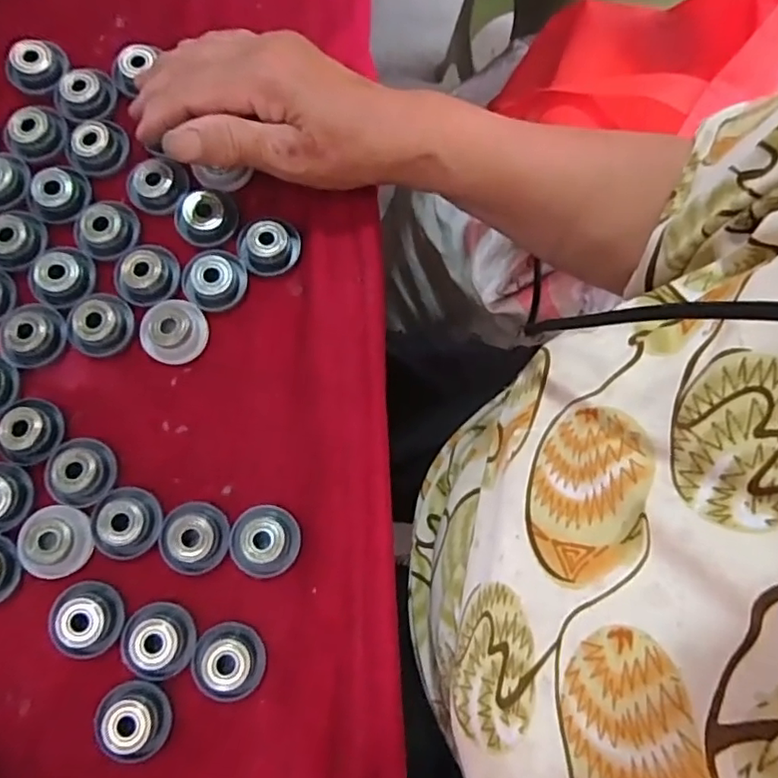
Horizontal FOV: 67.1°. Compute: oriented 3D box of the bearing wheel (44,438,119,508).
[{"bbox_3d":[-0.151,0.040,0.287,0.030,0.017,0.033,0,78,0],"label":"bearing wheel"}]

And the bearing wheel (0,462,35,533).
[{"bbox_3d":[-0.189,0.052,0.282,0.027,0.010,0.032,4,78,0],"label":"bearing wheel"}]

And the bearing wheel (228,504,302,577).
[{"bbox_3d":[-0.060,0.073,0.282,0.033,0.013,0.033,0,78,0],"label":"bearing wheel"}]

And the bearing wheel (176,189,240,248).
[{"bbox_3d":[-0.098,-0.092,0.315,0.033,0.011,0.028,-26,79,-6],"label":"bearing wheel"}]

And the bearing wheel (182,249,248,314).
[{"bbox_3d":[-0.092,-0.058,0.310,0.032,0.010,0.032,0,78,0],"label":"bearing wheel"}]

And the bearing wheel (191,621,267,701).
[{"bbox_3d":[-0.074,0.126,0.271,0.032,0.012,0.032,0,78,0],"label":"bearing wheel"}]

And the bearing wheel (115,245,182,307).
[{"bbox_3d":[-0.129,-0.062,0.309,0.033,0.010,0.032,0,78,0],"label":"bearing wheel"}]

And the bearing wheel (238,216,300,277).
[{"bbox_3d":[-0.065,-0.077,0.315,0.032,0.011,0.029,-4,78,-1],"label":"bearing wheel"}]

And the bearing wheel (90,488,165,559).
[{"bbox_3d":[-0.128,0.065,0.283,0.032,0.009,0.034,0,78,0],"label":"bearing wheel"}]

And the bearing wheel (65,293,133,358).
[{"bbox_3d":[-0.149,-0.034,0.303,0.027,0.017,0.031,2,78,0],"label":"bearing wheel"}]

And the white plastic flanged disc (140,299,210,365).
[{"bbox_3d":[-0.111,-0.030,0.303,0.030,0.014,0.033,0,78,0],"label":"white plastic flanged disc"}]

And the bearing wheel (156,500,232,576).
[{"bbox_3d":[-0.095,0.071,0.280,0.034,0.014,0.033,0,78,0],"label":"bearing wheel"}]

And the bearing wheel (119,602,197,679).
[{"bbox_3d":[-0.107,0.117,0.272,0.033,0.011,0.032,0,78,0],"label":"bearing wheel"}]

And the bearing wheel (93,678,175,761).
[{"bbox_3d":[-0.116,0.151,0.265,0.032,0.013,0.031,0,78,0],"label":"bearing wheel"}]

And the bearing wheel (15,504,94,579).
[{"bbox_3d":[-0.161,0.073,0.279,0.030,0.012,0.033,0,78,0],"label":"bearing wheel"}]

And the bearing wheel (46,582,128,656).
[{"bbox_3d":[-0.141,0.106,0.273,0.031,0.013,0.030,0,78,0],"label":"bearing wheel"}]

